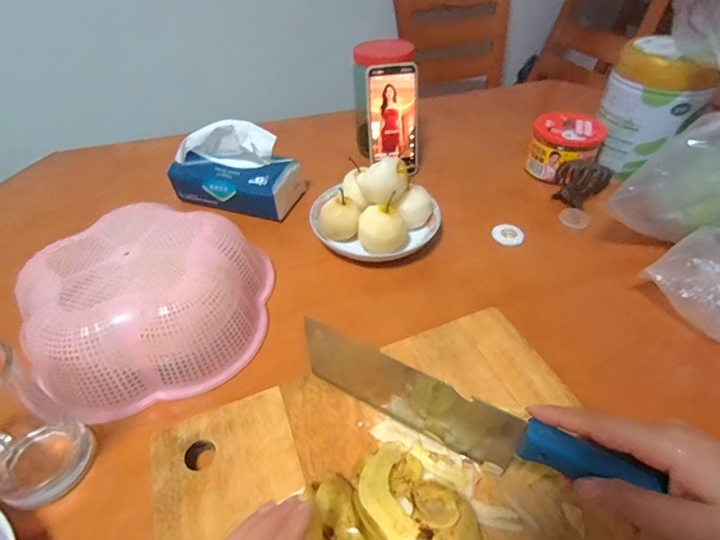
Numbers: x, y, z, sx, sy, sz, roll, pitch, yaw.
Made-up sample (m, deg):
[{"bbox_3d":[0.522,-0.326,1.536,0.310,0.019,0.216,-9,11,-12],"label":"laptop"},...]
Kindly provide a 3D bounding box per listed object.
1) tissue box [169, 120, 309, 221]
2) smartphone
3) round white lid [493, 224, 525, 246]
[{"bbox_3d":[-0.181,-0.152,0.595,0.179,0.105,0.091,12,46,15],"label":"tissue box"},{"bbox_3d":[0.052,-0.230,0.632,0.080,0.161,0.007,-10,31,-5],"label":"smartphone"},{"bbox_3d":[0.202,-0.049,0.556,0.040,0.008,0.040,-1,44,1],"label":"round white lid"}]

